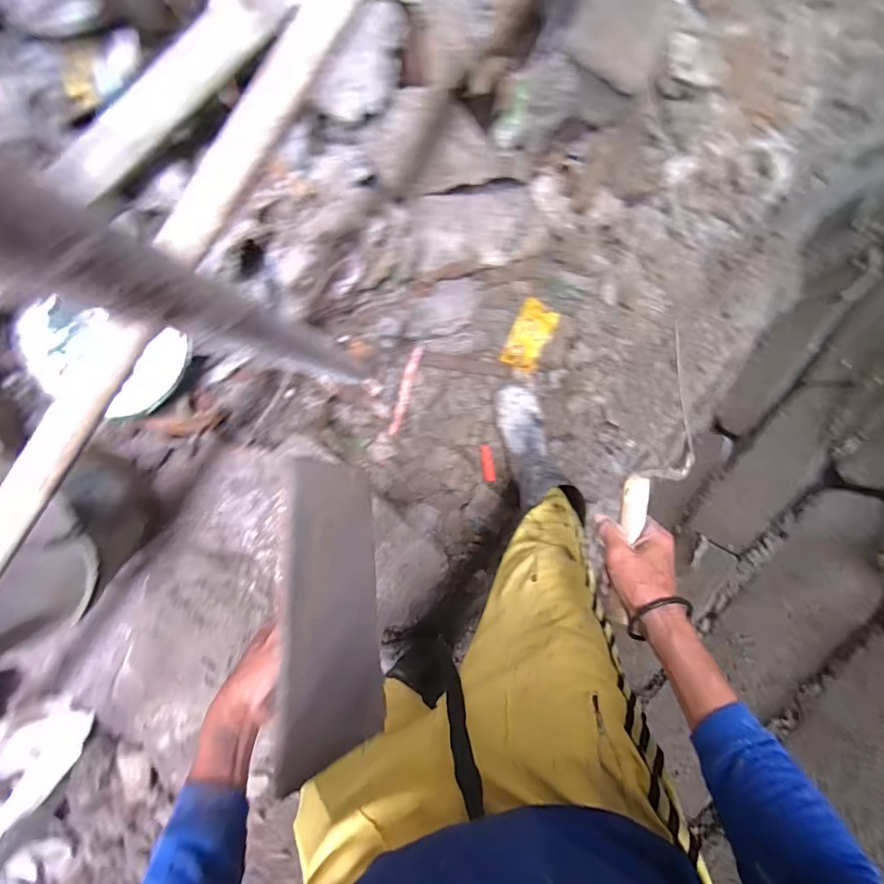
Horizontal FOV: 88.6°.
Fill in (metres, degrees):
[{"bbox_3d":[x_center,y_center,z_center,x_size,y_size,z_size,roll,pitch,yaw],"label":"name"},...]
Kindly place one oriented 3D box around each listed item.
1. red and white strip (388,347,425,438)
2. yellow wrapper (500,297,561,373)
[{"bbox_3d":[-0.091,-0.129,1.137,0.031,0.020,0.231,16,95,-4],"label":"red and white strip"},{"bbox_3d":[0.235,-0.279,1.191,0.103,0.033,0.178,24,95,-4],"label":"yellow wrapper"}]

